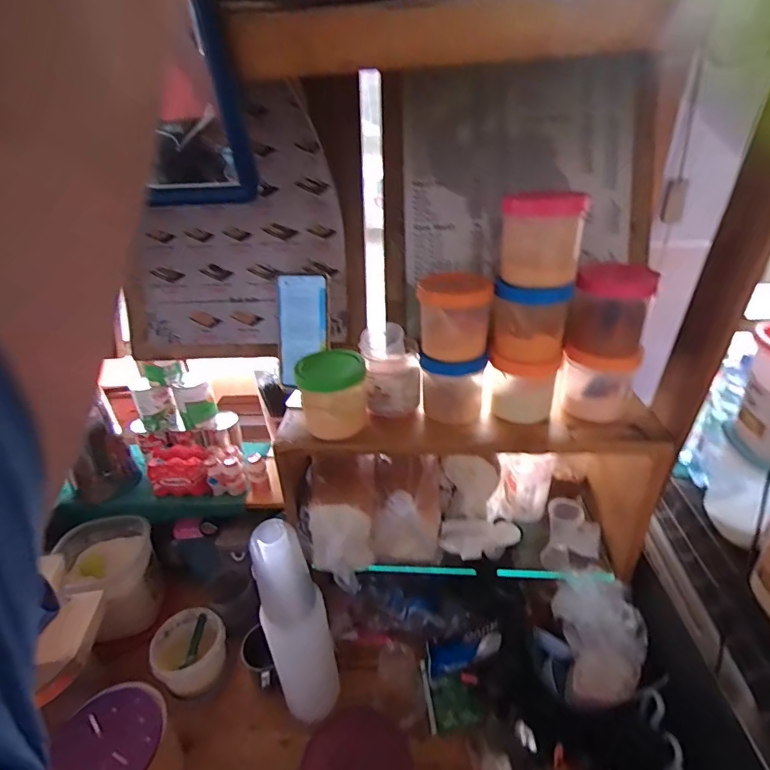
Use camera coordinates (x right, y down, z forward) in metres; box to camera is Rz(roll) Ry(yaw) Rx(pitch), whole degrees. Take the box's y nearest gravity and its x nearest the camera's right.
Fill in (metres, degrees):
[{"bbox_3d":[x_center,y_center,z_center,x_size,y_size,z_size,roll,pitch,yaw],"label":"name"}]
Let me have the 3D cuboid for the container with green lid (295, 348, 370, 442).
[{"bbox_3d":[-0.064,0.012,0.589,0.085,0.097,0.077,-7,31,-5],"label":"container with green lid"}]

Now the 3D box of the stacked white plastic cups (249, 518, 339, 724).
[{"bbox_3d":[-0.130,0.363,0.682,0.082,0.376,0.088,-9,31,-9],"label":"stacked white plastic cups"}]

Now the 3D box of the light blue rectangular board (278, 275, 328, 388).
[{"bbox_3d":[-0.112,-0.074,0.622,0.066,0.153,0.012,1,14,-2],"label":"light blue rectangular board"}]

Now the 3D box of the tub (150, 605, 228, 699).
[{"bbox_3d":[-0.347,0.469,0.801,0.129,0.062,0.115,24,41,38],"label":"tub"}]

